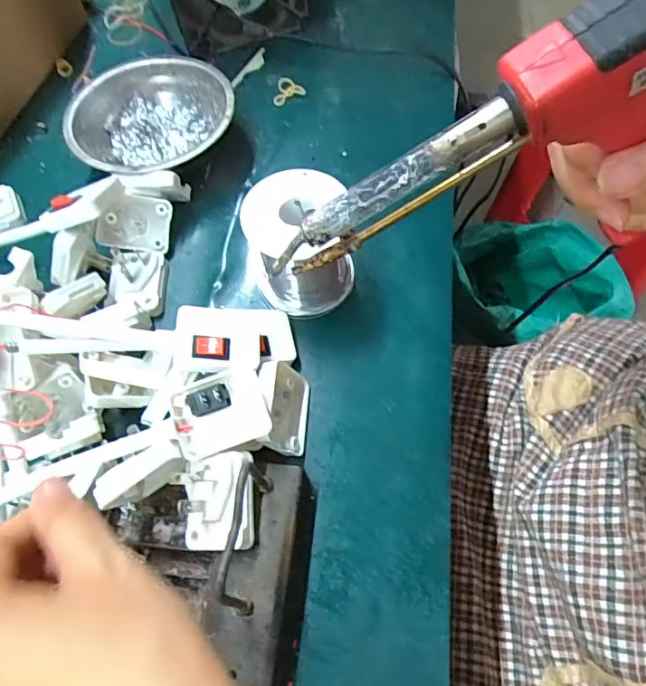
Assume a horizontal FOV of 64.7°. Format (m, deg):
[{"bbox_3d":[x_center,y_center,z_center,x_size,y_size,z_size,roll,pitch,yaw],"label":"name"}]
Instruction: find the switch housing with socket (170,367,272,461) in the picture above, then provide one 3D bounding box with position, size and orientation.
[{"bbox_3d":[-0.054,0.034,0.265,0.047,0.013,0.041,-18,64,-7],"label":"switch housing with socket"}]

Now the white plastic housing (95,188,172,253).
[{"bbox_3d":[-0.132,-0.085,0.361,0.046,0.017,0.037,6,99,-4],"label":"white plastic housing"}]

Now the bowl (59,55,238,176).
[{"bbox_3d":[-0.133,-0.171,0.400,0.123,0.040,0.120,-1,63,2],"label":"bowl"}]

